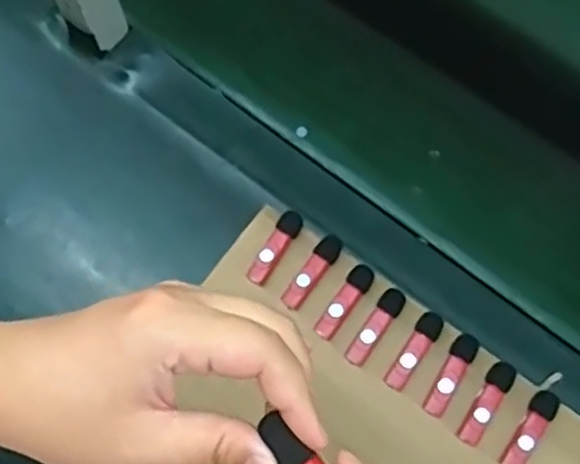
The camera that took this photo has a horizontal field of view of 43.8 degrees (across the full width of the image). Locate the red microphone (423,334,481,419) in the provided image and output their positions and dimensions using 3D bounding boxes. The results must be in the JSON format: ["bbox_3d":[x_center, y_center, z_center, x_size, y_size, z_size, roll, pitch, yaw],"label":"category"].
[{"bbox_3d":[0.122,0.107,0.542,0.019,0.012,0.065,30,73,9],"label":"red microphone"}]

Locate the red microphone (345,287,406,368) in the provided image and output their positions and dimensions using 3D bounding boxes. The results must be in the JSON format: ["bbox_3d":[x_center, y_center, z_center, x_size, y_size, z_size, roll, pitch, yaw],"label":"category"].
[{"bbox_3d":[0.066,0.073,0.555,0.019,0.010,0.065,37,74,11],"label":"red microphone"}]

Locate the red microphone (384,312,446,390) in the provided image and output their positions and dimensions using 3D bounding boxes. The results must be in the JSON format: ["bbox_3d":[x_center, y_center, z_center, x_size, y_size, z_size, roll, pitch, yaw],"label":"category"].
[{"bbox_3d":[0.095,0.090,0.547,0.018,0.008,0.066,34,74,11],"label":"red microphone"}]

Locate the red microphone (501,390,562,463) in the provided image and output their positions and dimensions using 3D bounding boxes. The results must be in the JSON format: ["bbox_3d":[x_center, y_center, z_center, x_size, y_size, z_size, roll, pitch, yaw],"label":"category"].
[{"bbox_3d":[0.179,0.147,0.534,0.021,0.011,0.065,35,74,11],"label":"red microphone"}]

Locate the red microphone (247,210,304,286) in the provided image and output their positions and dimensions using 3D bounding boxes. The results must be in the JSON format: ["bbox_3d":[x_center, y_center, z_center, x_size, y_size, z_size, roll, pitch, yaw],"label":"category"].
[{"bbox_3d":[-0.011,0.012,0.575,0.018,0.010,0.066,30,73,9],"label":"red microphone"}]

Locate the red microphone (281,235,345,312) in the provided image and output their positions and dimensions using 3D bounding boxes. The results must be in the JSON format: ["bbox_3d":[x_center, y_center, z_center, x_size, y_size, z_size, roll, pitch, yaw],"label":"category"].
[{"bbox_3d":[0.018,0.032,0.569,0.017,0.012,0.066,36,74,11],"label":"red microphone"}]

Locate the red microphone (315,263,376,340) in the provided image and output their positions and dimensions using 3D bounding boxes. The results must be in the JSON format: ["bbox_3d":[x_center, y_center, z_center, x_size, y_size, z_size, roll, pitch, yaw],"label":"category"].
[{"bbox_3d":[0.043,0.054,0.562,0.019,0.010,0.064,38,75,12],"label":"red microphone"}]

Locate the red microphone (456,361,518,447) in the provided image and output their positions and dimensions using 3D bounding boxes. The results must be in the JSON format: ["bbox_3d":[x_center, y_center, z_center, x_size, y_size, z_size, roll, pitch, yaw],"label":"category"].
[{"bbox_3d":[0.147,0.127,0.536,0.018,0.010,0.066,33,74,10],"label":"red microphone"}]

